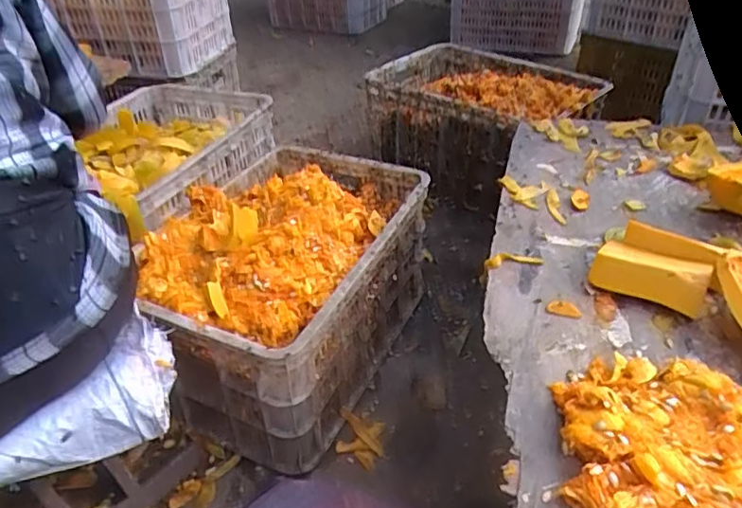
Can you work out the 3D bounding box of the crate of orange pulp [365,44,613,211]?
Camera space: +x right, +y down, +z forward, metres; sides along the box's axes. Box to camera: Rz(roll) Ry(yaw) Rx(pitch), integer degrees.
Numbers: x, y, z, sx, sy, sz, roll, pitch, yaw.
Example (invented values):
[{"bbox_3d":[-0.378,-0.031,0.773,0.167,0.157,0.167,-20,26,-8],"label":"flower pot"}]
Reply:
[{"bbox_3d":[0.304,-0.353,1.548,0.523,0.240,0.377,22,43,29],"label":"crate of orange pulp"}]

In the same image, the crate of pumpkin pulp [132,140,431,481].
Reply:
[{"bbox_3d":[-0.143,0.047,1.032,0.348,0.299,0.512,15,40,21],"label":"crate of pumpkin pulp"}]

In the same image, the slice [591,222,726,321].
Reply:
[{"bbox_3d":[0.319,0.019,0.652,0.120,0.052,0.084,22,43,28],"label":"slice"}]

